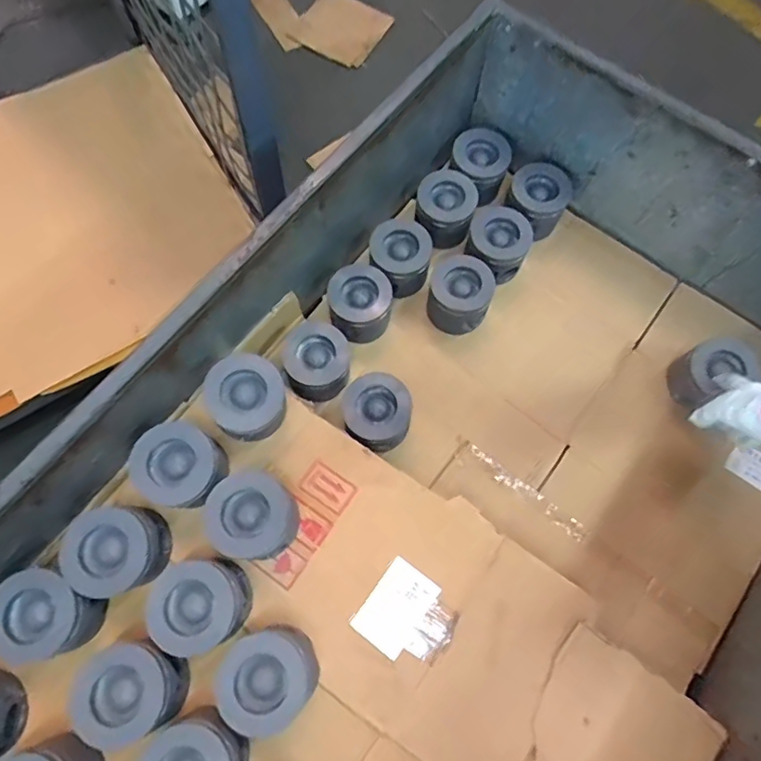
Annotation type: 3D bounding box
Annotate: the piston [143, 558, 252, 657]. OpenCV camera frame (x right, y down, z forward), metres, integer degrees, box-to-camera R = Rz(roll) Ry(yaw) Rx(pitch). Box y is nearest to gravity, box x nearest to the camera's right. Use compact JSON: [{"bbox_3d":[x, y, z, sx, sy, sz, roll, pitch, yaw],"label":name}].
[{"bbox_3d":[-0.189,0.237,0.581,0.090,0.073,0.086,1,72,-2],"label":"piston"}]

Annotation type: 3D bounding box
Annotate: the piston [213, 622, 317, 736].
[{"bbox_3d":[-0.113,0.299,0.559,0.087,0.081,0.084,1,72,-2],"label":"piston"}]

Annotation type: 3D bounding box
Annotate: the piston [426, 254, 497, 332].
[{"bbox_3d":[0.113,-0.122,0.790,0.087,0.064,0.090,1,72,-2],"label":"piston"}]

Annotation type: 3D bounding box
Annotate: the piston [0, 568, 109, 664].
[{"bbox_3d":[-0.349,0.244,0.574,0.091,0.059,0.083,1,72,-2],"label":"piston"}]

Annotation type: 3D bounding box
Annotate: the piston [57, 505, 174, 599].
[{"bbox_3d":[-0.282,0.183,0.588,0.089,0.068,0.084,1,72,-2],"label":"piston"}]

